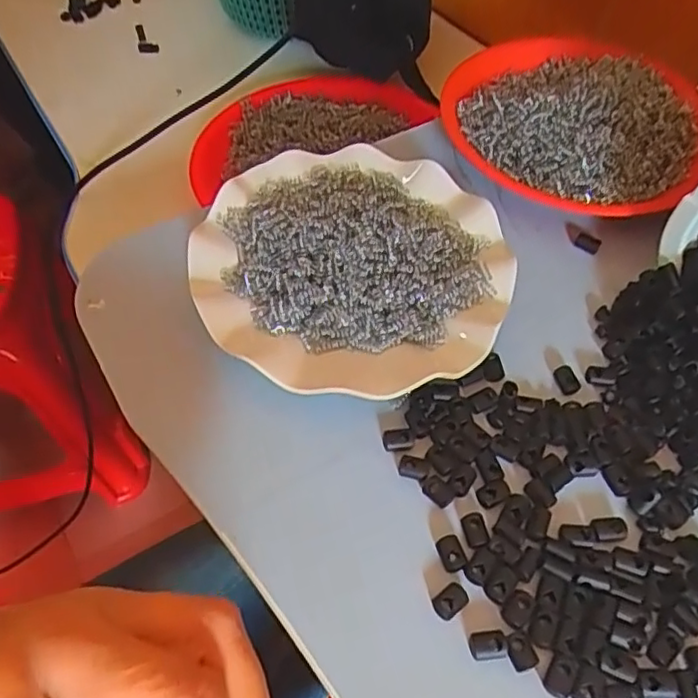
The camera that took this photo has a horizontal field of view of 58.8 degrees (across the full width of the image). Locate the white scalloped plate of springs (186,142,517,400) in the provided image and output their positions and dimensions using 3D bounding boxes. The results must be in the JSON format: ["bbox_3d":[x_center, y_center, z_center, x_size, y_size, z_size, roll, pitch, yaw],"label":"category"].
[{"bbox_3d":[0.002,-0.050,0.361,0.175,0.026,0.173,-1,54,1],"label":"white scalloped plate of springs"}]

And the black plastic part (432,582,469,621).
[{"bbox_3d":[0.045,0.111,0.274,0.016,0.004,0.011,-32,59,-20],"label":"black plastic part"}]

